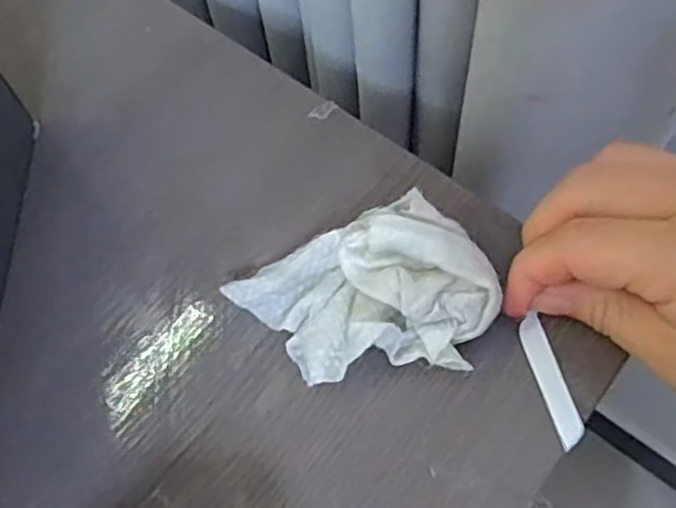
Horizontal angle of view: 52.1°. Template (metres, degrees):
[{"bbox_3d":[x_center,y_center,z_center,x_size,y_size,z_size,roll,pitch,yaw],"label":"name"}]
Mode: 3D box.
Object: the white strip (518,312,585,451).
[{"bbox_3d":[0.077,0.045,0.250,0.010,0.004,0.048,-13,67,-5],"label":"white strip"}]

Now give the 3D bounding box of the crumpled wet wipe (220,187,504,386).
[{"bbox_3d":[0.009,0.014,0.249,0.089,0.039,0.058,-6,65,1],"label":"crumpled wet wipe"}]

